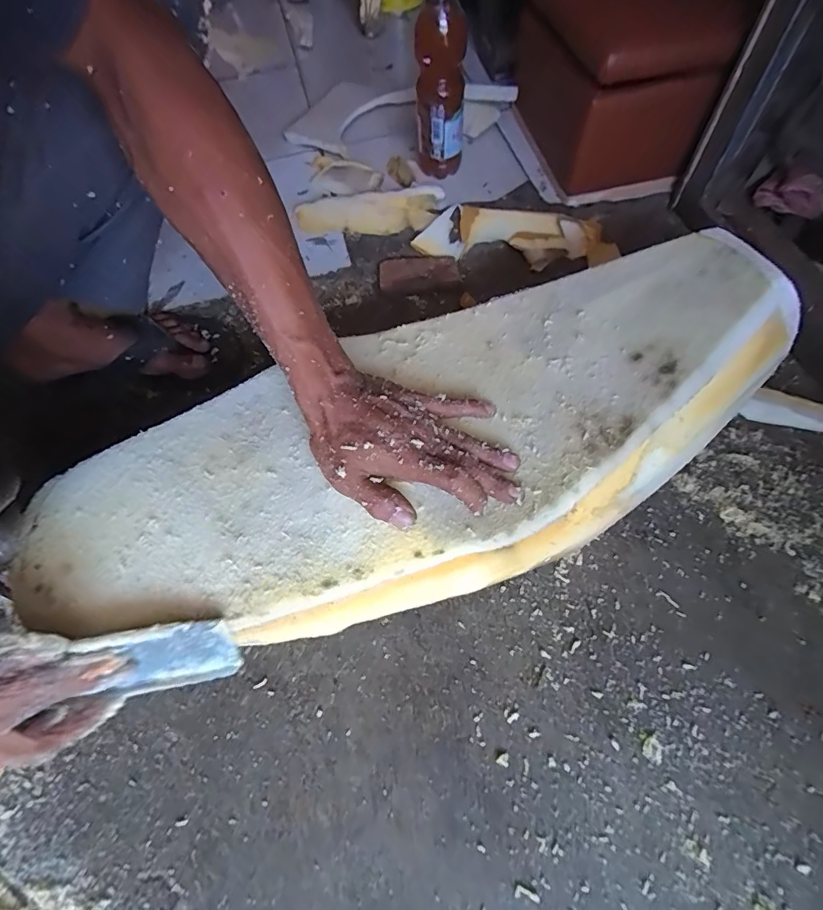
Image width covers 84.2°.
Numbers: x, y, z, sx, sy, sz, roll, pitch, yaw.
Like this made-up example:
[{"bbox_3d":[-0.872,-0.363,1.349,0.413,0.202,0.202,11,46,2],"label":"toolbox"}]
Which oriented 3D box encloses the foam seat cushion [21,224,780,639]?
[{"bbox_3d":[0.015,-0.016,0.400,0.632,0.102,0.240,-22,65,-8],"label":"foam seat cushion"}]

